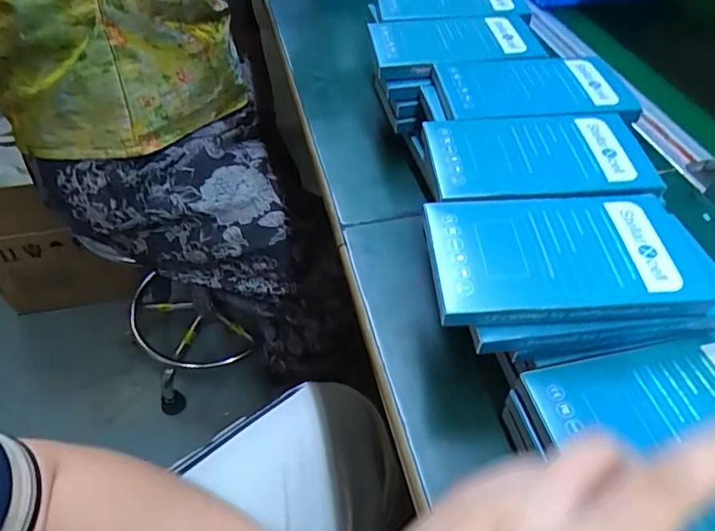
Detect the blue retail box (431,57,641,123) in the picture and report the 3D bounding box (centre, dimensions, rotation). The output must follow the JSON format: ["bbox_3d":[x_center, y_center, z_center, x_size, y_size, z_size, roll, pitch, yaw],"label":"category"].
[{"bbox_3d":[0.129,-0.132,0.396,0.135,0.014,0.079,-2,47,-2],"label":"blue retail box"}]

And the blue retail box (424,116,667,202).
[{"bbox_3d":[0.114,-0.070,0.335,0.134,0.010,0.085,-1,46,-1],"label":"blue retail box"}]

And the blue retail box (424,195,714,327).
[{"bbox_3d":[0.106,-0.007,0.283,0.133,0.014,0.078,-2,47,-3],"label":"blue retail box"}]

